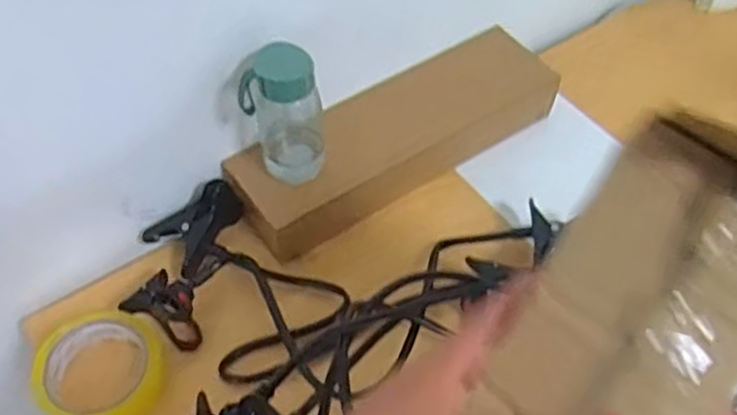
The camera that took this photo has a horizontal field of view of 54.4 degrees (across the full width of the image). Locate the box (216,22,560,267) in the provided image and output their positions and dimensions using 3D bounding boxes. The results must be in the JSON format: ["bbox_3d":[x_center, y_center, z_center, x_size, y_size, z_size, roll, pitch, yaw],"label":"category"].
[{"bbox_3d":[0.040,-0.090,0.857,0.415,0.085,0.130,-31,60,-21],"label":"box"}]

